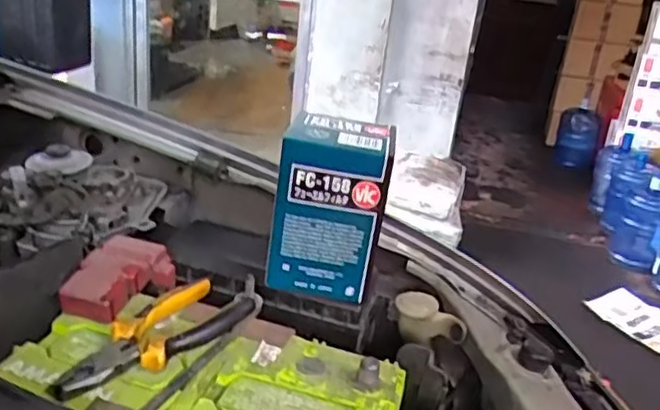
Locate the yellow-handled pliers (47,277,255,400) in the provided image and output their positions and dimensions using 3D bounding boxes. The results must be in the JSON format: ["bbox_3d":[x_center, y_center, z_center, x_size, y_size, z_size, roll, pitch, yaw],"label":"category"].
[{"bbox_3d":[-0.139,0.107,0.524,0.058,0.026,0.173,21,27,29],"label":"yellow-handled pliers"}]

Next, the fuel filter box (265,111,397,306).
[{"bbox_3d":[0.003,0.000,0.640,0.100,0.154,0.091,9,24,5],"label":"fuel filter box"}]

